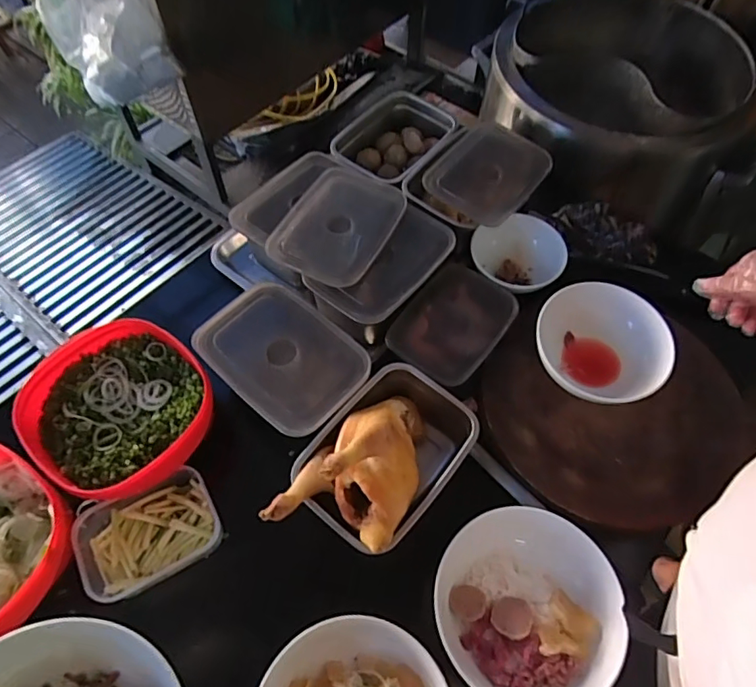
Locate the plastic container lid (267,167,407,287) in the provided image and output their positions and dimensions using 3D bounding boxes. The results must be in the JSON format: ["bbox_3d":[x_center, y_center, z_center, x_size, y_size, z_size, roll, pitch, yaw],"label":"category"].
[{"bbox_3d":[-0.059,-0.183,0.777,0.156,0.022,0.222,25,63,13],"label":"plastic container lid"}]

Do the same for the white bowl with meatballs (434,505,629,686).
[{"bbox_3d":[0.164,0.287,0.565,0.187,0.059,0.190,0,60,0],"label":"white bowl with meatballs"}]

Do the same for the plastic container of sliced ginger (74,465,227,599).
[{"bbox_3d":[-0.271,0.230,0.617,0.155,0.046,0.111,-28,64,-16],"label":"plastic container of sliced ginger"}]

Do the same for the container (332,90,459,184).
[{"bbox_3d":[0.022,-0.362,0.926,0.169,0.072,0.222,36,66,18],"label":"container"}]

